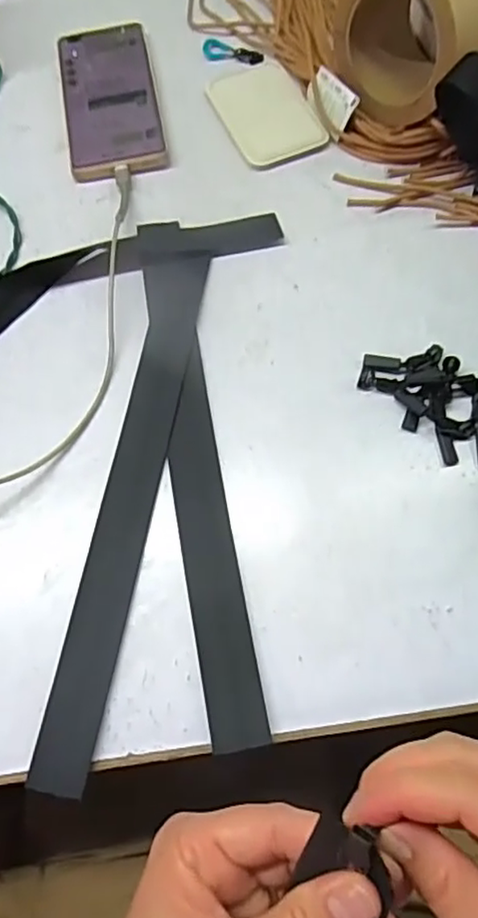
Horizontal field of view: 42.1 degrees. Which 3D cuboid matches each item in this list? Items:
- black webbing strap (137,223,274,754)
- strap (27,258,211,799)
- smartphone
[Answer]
[{"bbox_3d":[-0.029,-0.011,0.387,0.032,0.005,0.349,-10,67,-2],"label":"black webbing strap"},{"bbox_3d":[-0.066,0.015,0.376,0.039,0.005,0.333,9,68,5],"label":"strap"},{"bbox_3d":[-0.103,-0.294,0.504,0.075,0.011,0.165,-10,68,-2],"label":"smartphone"}]

